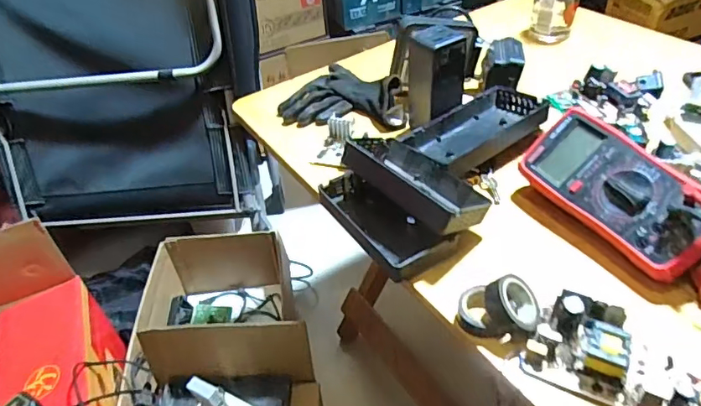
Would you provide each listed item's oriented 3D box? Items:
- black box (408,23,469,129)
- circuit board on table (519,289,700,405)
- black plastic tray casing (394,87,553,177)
[{"bbox_3d":[0.105,-0.153,0.629,0.056,0.121,0.061,-20,43,-16],"label":"black box"},{"bbox_3d":[0.206,0.116,0.394,0.119,0.033,0.072,18,47,25],"label":"circuit board on table"},{"bbox_3d":[0.151,-0.092,0.615,0.180,0.032,0.089,-28,46,-23],"label":"black plastic tray casing"}]

